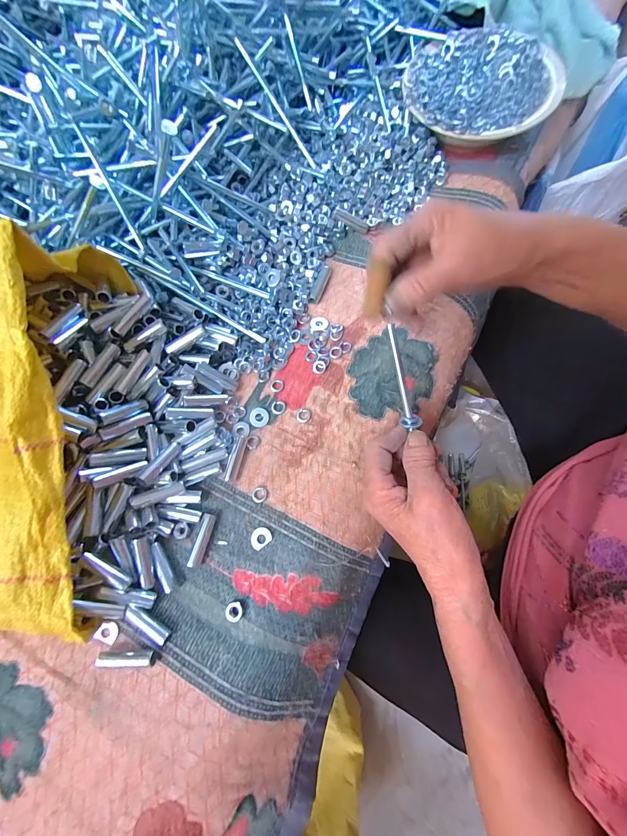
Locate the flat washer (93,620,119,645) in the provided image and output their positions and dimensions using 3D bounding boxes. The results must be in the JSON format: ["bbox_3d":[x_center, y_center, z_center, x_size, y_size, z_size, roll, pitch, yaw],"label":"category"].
[{"bbox_3d":[-0.164,0.171,0.261,0.017,0.004,0.014,21,41,0],"label":"flat washer"}]

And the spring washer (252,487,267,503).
[{"bbox_3d":[-0.048,0.069,0.291,0.012,0.004,0.014,13,74,8],"label":"spring washer"}]

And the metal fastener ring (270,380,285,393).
[{"bbox_3d":[-0.036,-0.033,0.326,0.014,0.004,0.014,-28,73,-5],"label":"metal fastener ring"}]

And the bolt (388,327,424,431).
[{"bbox_3d":[0.068,-0.032,0.254,0.013,0.010,0.081,-16,100,-5],"label":"bolt"}]

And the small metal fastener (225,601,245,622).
[{"bbox_3d":[-0.063,0.154,0.259,0.014,0.005,0.013,-1,72,3],"label":"small metal fastener"}]

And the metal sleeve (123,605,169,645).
[{"bbox_3d":[-0.131,0.163,0.256,0.039,0.011,0.013,32,77,13],"label":"metal sleeve"}]

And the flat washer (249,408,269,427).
[{"bbox_3d":[-0.053,-0.002,0.315,0.019,0.004,0.020,-1,72,3],"label":"flat washer"}]

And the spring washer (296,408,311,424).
[{"bbox_3d":[-0.010,-0.003,0.314,0.013,0.004,0.015,28,76,12],"label":"spring washer"}]

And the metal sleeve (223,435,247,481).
[{"bbox_3d":[-0.072,0.036,0.301,0.011,0.009,0.042,12,74,7],"label":"metal sleeve"}]

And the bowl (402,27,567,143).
[{"bbox_3d":[0.196,-0.386,0.388,0.175,0.050,0.162,-10,72,1],"label":"bowl"}]

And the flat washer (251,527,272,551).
[{"bbox_3d":[-0.045,0.102,0.277,0.018,0.004,0.015,-40,74,-9],"label":"flat washer"}]

